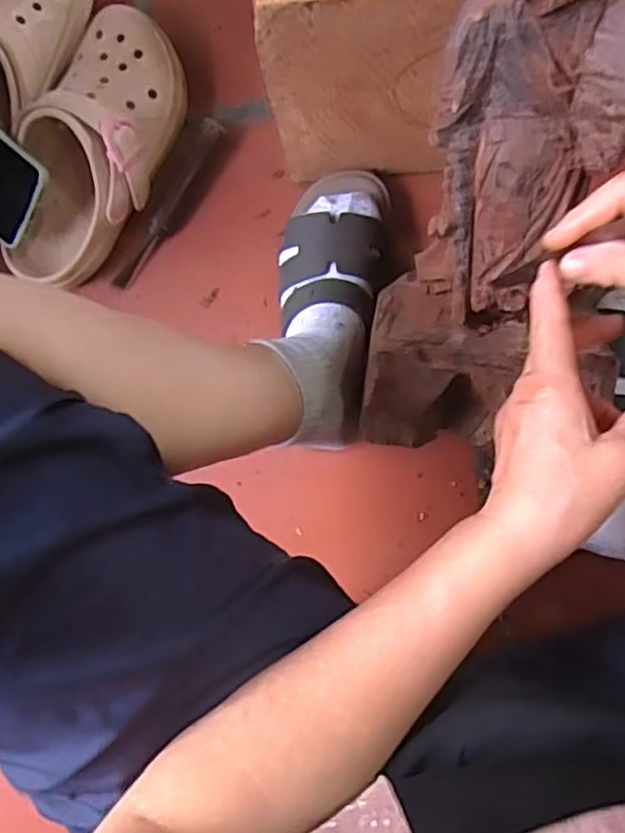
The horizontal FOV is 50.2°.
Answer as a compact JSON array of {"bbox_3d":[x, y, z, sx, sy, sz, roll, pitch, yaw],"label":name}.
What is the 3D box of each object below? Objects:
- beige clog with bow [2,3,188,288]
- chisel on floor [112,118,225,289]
[{"bbox_3d":[-0.186,-0.225,0.574,0.101,0.086,0.240,23,93,4],"label":"beige clog with bow"},{"bbox_3d":[-0.130,-0.189,0.600,0.022,0.026,0.165,33,93,4],"label":"chisel on floor"}]

